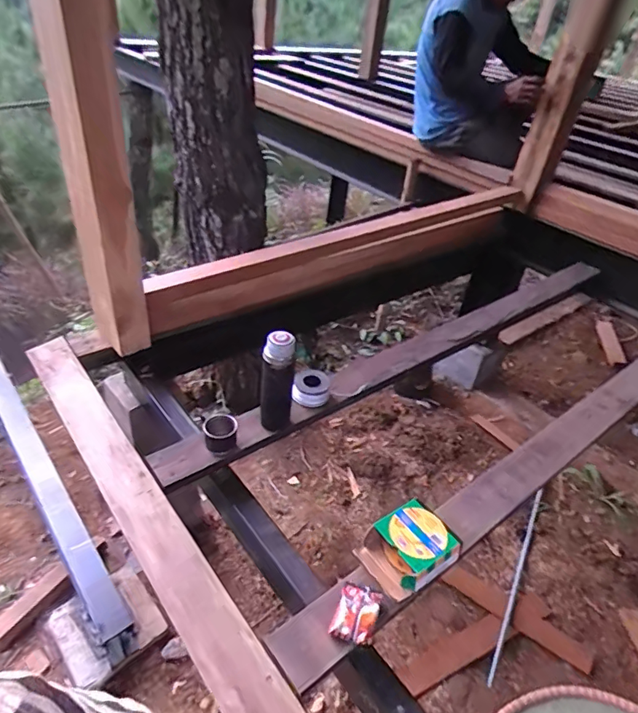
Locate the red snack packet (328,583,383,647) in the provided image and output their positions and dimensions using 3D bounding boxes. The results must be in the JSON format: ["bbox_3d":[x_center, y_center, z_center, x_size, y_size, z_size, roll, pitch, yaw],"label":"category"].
[{"bbox_3d":[0.057,0.392,0.752,0.061,0.017,0.081,18,38,13],"label":"red snack packet"}]

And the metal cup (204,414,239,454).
[{"bbox_3d":[-0.196,0.159,0.985,0.063,0.067,0.059,5,36,-4],"label":"metal cup"}]

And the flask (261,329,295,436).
[{"bbox_3d":[-0.084,0.053,1.007,0.068,0.227,0.059,6,36,-3],"label":"flask"}]

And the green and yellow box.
[{"bbox_3d":[0.148,0.322,0.840,0.152,0.050,0.128,-16,43,-29],"label":"green and yellow box"}]

